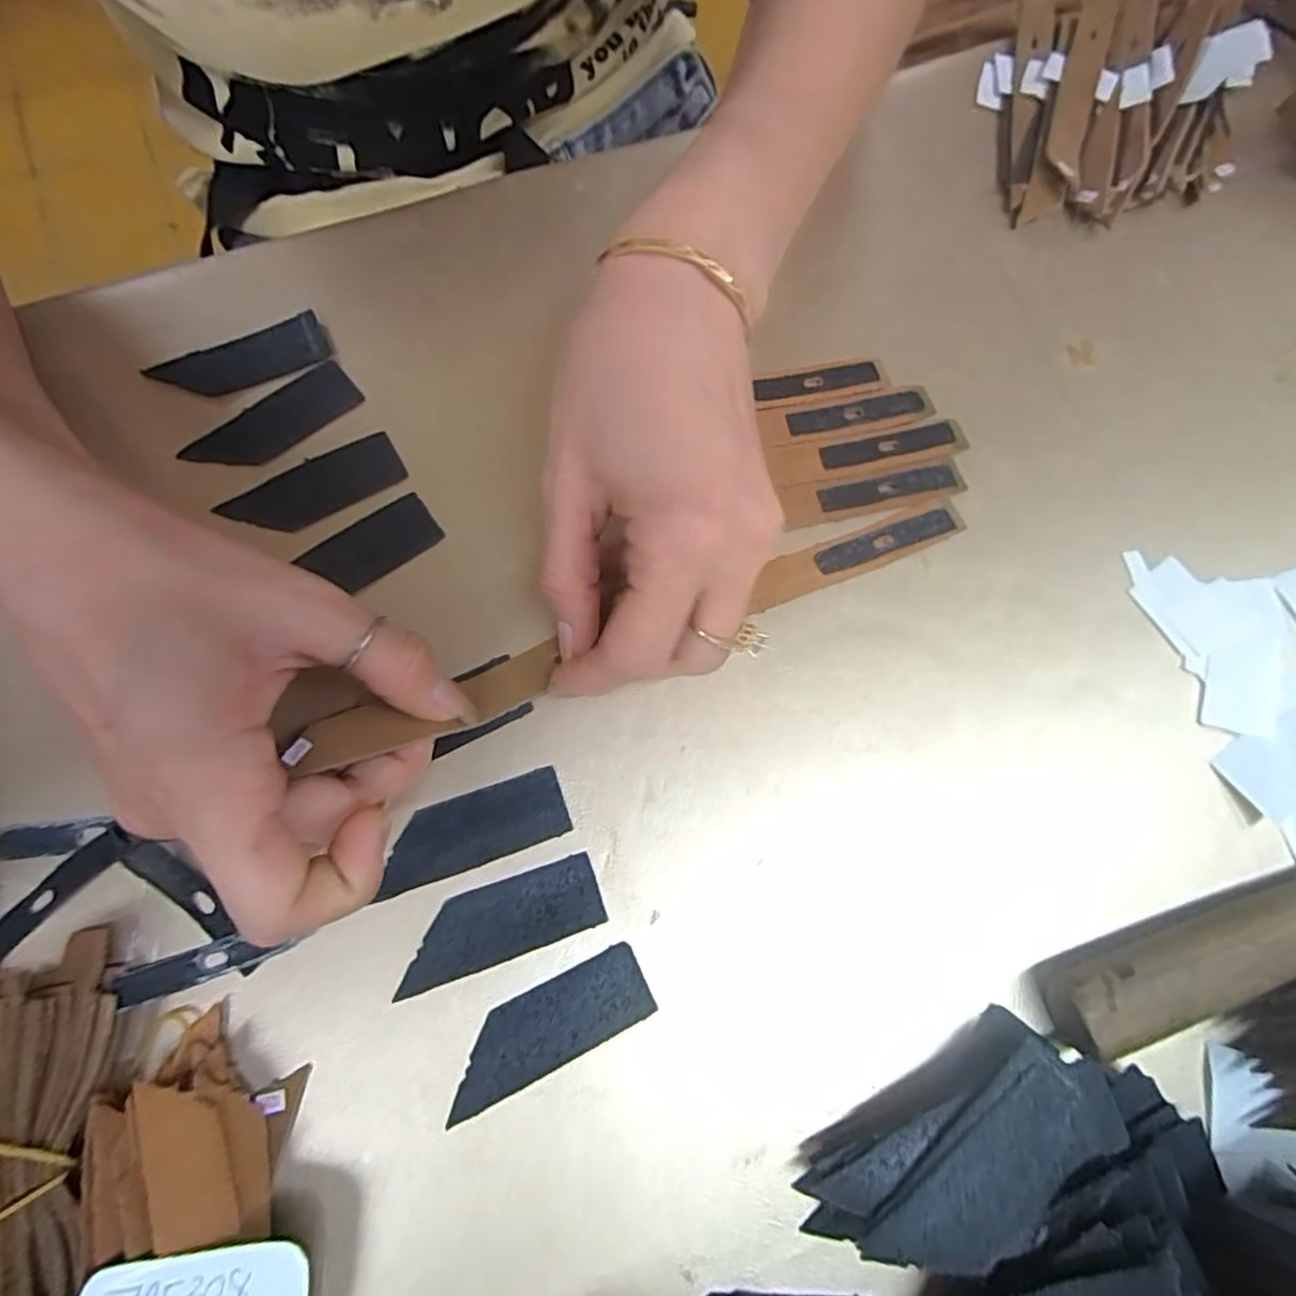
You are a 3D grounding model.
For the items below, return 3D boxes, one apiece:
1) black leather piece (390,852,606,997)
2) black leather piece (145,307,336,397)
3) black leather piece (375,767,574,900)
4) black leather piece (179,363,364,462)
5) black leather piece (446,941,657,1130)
[{"bbox_3d":[-0.047,0.085,0.208,0.063,0.004,0.022,-19,75,-7],"label":"black leather piece"},{"bbox_3d":[-0.156,-0.110,0.259,0.064,0.004,0.024,-26,76,-9],"label":"black leather piece"},{"bbox_3d":[-0.057,0.058,0.216,0.060,0.004,0.023,-17,81,-12],"label":"black leather piece"},{"bbox_3d":[-0.141,-0.085,0.252,0.064,0.004,0.025,-36,78,-12],"label":"black leather piece"},{"bbox_3d":[-0.031,0.113,0.200,0.064,0.004,0.023,-25,76,-9],"label":"black leather piece"}]

